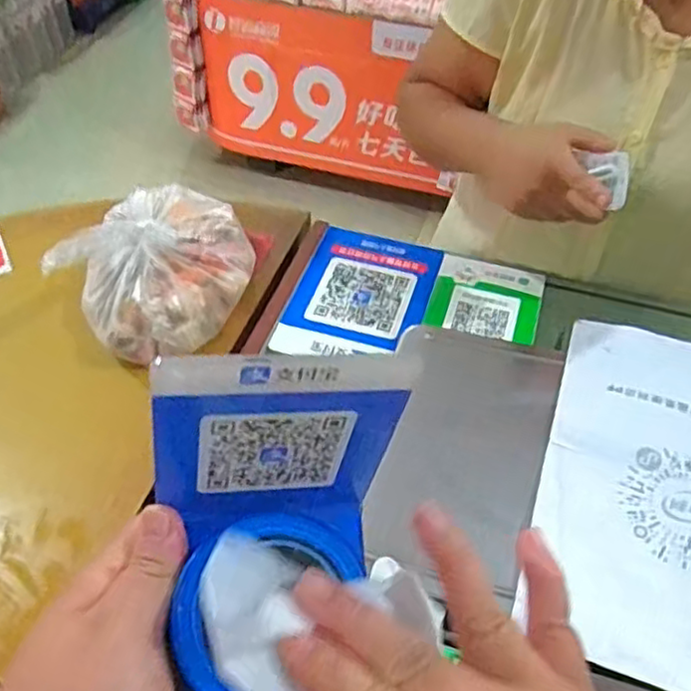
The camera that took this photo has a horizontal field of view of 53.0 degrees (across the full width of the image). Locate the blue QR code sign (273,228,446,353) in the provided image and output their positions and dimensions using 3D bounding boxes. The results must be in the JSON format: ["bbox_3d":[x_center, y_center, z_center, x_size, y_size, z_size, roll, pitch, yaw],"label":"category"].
[{"bbox_3d":[0.020,-0.059,0.799,0.147,0.011,0.200,14,52,12],"label":"blue QR code sign"}]

